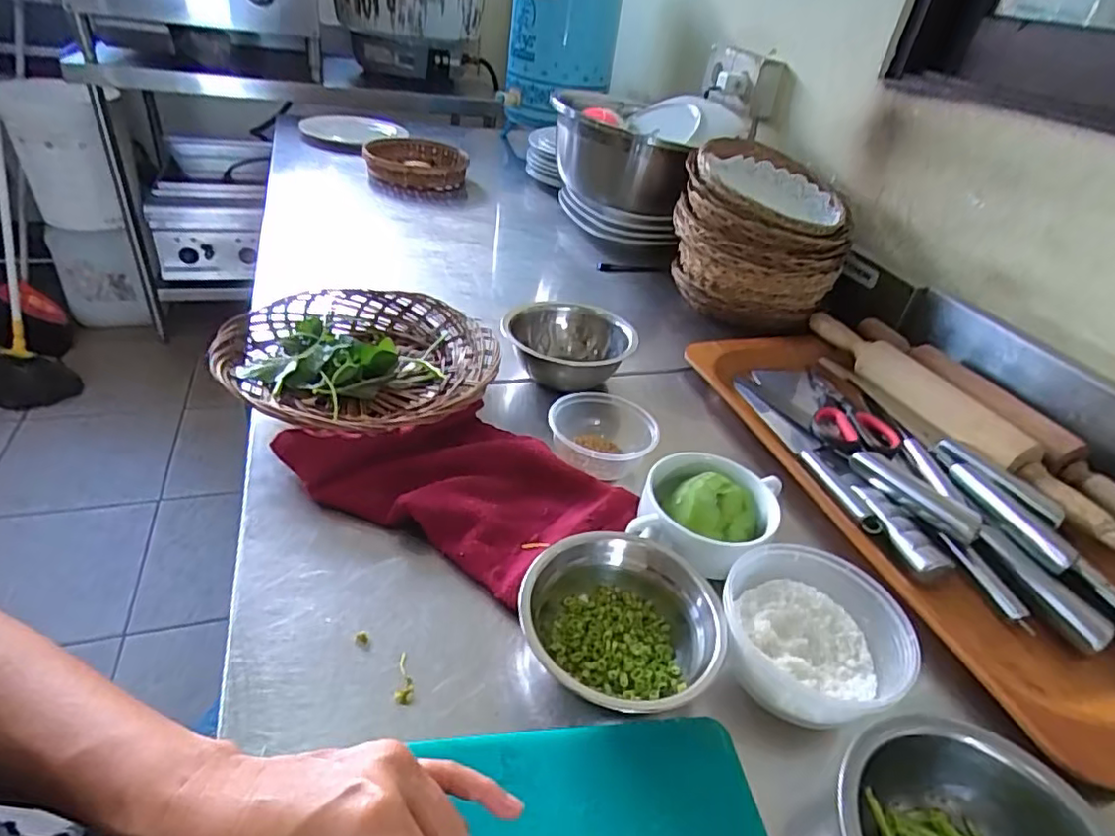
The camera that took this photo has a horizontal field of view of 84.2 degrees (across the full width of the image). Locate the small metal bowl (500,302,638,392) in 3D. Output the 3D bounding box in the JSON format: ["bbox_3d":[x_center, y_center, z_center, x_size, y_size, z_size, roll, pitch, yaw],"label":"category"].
[{"bbox_3d":[0.012,-0.075,0.664,0.133,0.053,0.124,5,36,-4],"label":"small metal bowl"}]

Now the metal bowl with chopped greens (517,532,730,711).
[{"bbox_3d":[0.043,0.130,0.397,0.119,0.041,0.122,5,36,-4],"label":"metal bowl with chopped greens"}]

